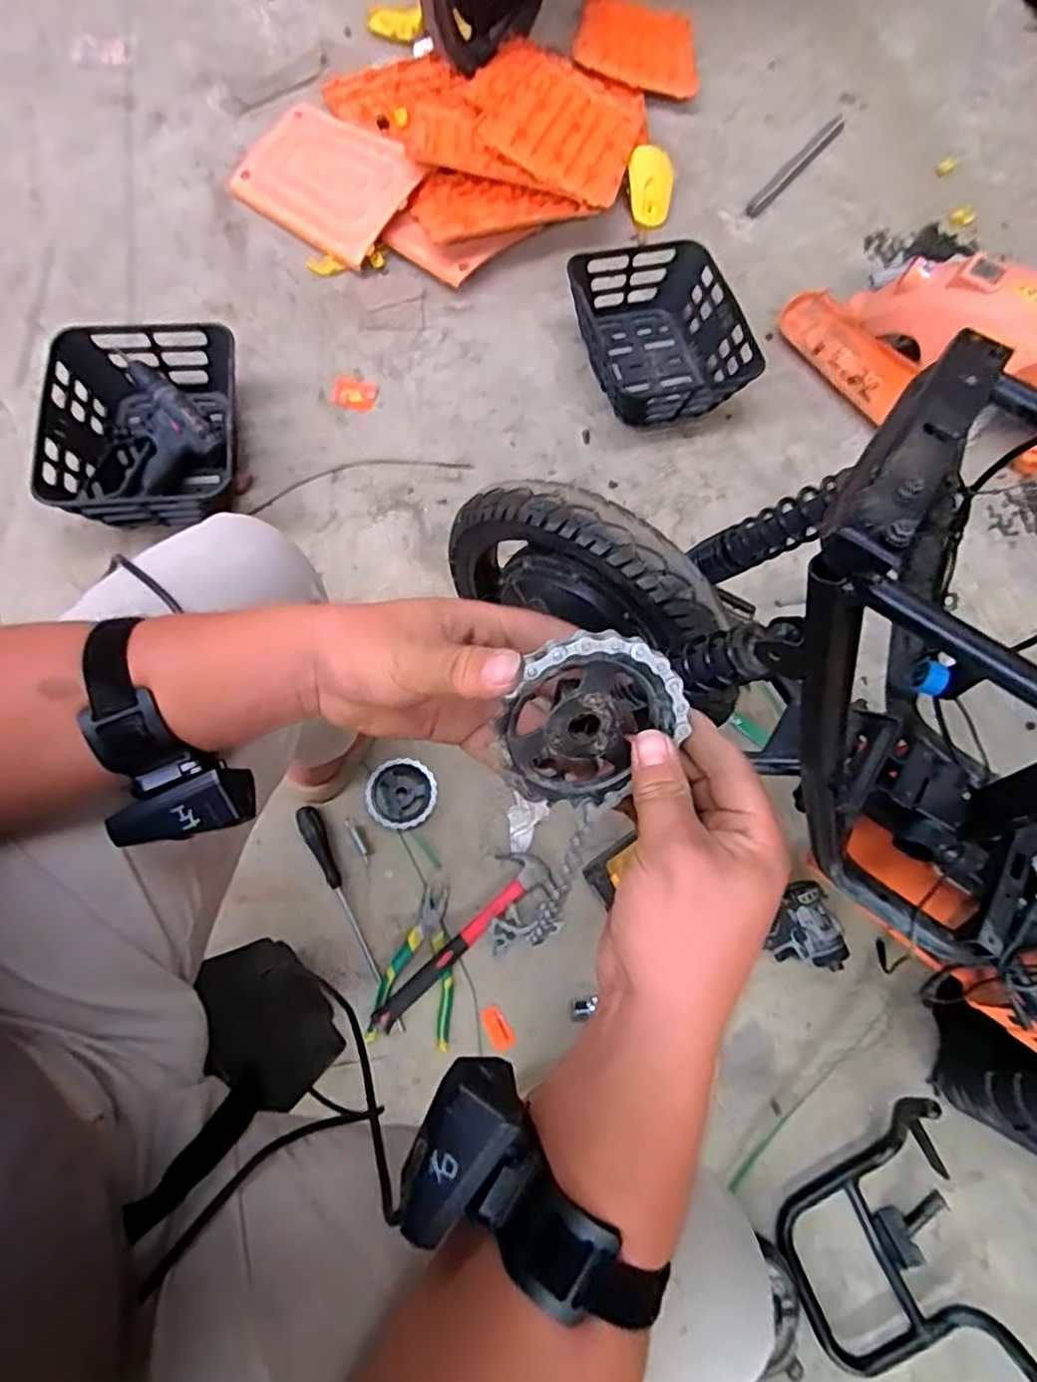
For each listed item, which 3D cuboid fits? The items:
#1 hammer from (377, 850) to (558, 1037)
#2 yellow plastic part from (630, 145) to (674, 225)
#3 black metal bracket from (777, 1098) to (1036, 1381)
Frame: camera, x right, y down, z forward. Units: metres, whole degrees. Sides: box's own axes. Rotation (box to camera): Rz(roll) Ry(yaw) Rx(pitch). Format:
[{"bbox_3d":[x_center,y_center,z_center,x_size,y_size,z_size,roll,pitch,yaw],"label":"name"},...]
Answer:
[{"bbox_3d":[-0.071,0.311,0.816,0.278,0.044,0.086,-37,78,-14],"label":"hammer"},{"bbox_3d":[0.258,-1.003,1.284,0.095,0.040,0.153,4,96,-13],"label":"yellow plastic part"},{"bbox_3d":[0.400,0.613,0.703,0.200,0.134,0.272,-22,75,-10],"label":"black metal bracket"}]

